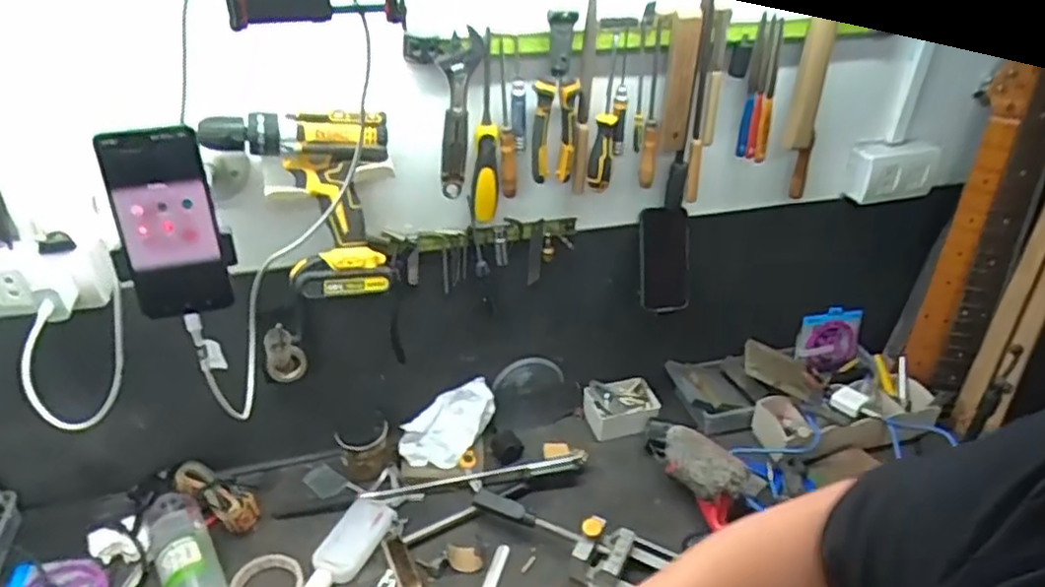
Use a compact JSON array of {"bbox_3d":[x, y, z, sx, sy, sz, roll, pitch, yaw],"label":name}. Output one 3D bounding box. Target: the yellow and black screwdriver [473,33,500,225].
[{"bbox_3d":[-0.045,-0.188,0.843,0.029,0.230,0.027,-5,33,-9],"label":"yellow and black screwdriver"}]

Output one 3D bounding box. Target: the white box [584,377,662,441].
[{"bbox_3d":[0.156,0.179,1.101,0.110,0.058,0.083,-2,33,-5],"label":"white box"}]

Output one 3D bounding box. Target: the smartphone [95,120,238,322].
[{"bbox_3d":[-0.299,-0.058,0.589,0.076,0.159,0.010,-10,20,-16],"label":"smartphone"}]

